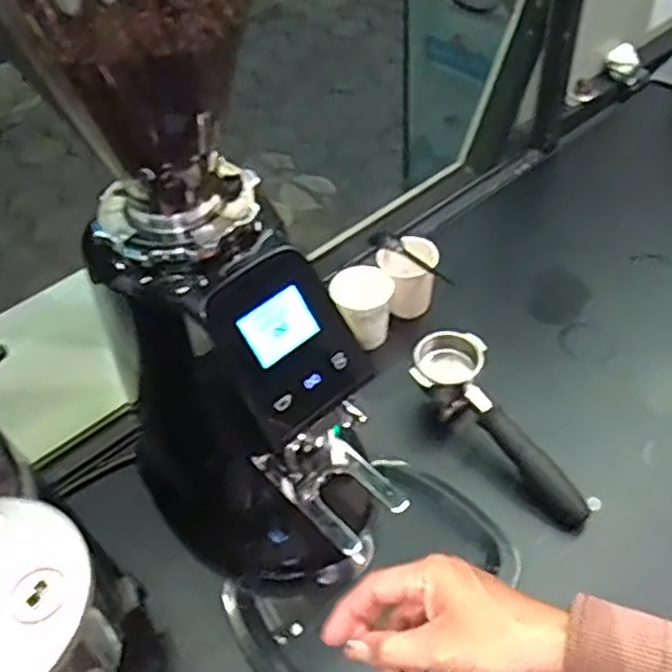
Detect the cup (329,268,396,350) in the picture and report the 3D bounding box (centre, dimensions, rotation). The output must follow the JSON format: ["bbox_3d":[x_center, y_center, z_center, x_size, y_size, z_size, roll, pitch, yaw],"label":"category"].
[{"bbox_3d":[0.031,-0.027,0.811,0.067,0.077,0.066,-2,48,2],"label":"cup"}]

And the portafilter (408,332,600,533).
[{"bbox_3d":[0.161,0.098,0.713,0.079,0.067,0.228,-31,69,-23],"label":"portafilter"}]

